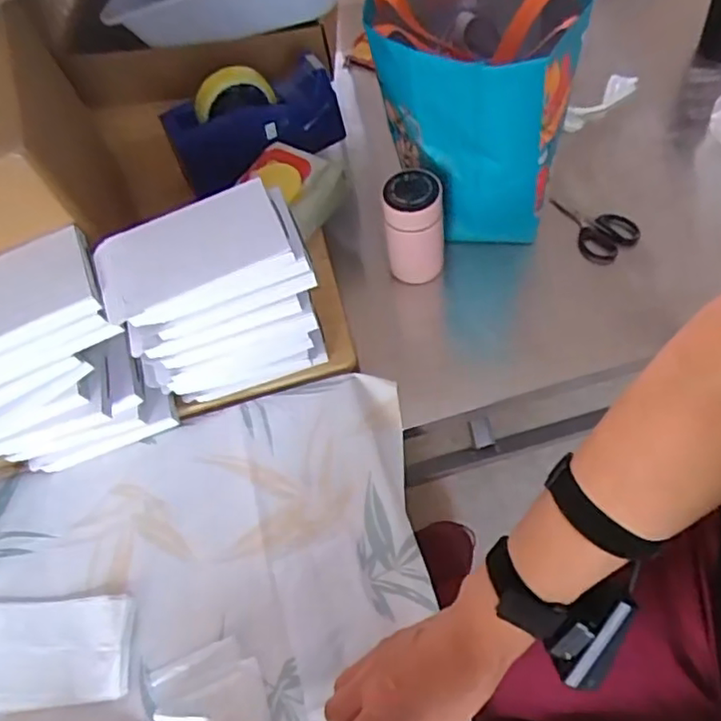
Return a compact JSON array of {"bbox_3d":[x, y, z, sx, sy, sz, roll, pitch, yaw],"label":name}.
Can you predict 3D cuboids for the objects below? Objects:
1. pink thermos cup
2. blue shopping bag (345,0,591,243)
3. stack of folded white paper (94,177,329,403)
[{"bbox_3d":[0.062,-0.143,0.714,0.062,0.133,0.058,-2,59,8],"label":"pink thermos cup"},{"bbox_3d":[0.116,-0.290,0.722,0.204,0.256,0.215,2,61,10],"label":"blue shopping bag"},{"bbox_3d":[-0.123,-0.048,0.594,0.168,0.185,0.089,-20,59,-4],"label":"stack of folded white paper"}]

